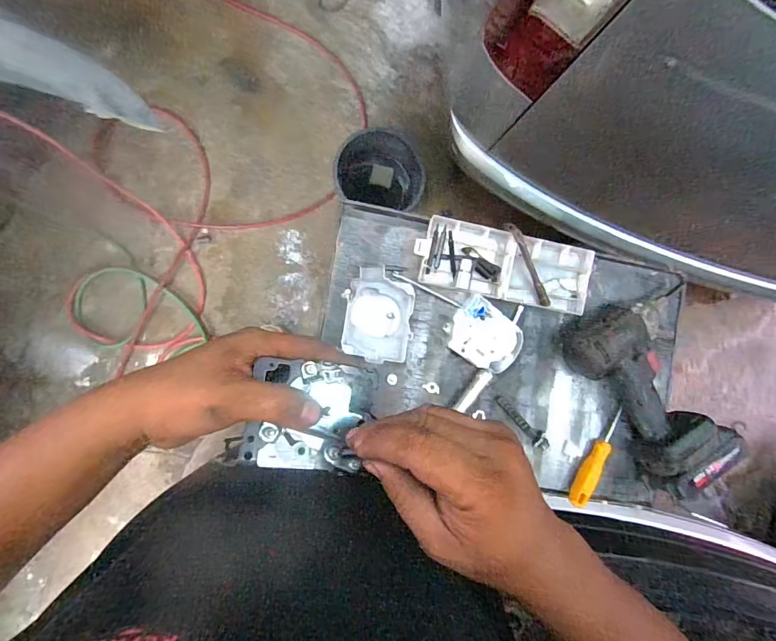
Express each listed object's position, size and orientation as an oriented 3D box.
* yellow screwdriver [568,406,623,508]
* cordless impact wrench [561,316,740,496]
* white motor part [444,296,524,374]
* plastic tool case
[{"bbox_3d":[0.273,0.177,0.553,0.023,0.024,0.136,30,86,-5],"label":"yellow screwdriver"},{"bbox_3d":[0.324,0.092,0.535,0.111,0.074,0.228,-32,92,-6],"label":"cordless impact wrench"},{"bbox_3d":[0.123,0.016,0.539,0.090,0.027,0.083,23,86,-6],"label":"white motor part"},{"bbox_3d":[0.150,-0.071,0.552,0.224,0.030,0.084,10,88,-6],"label":"plastic tool case"}]

